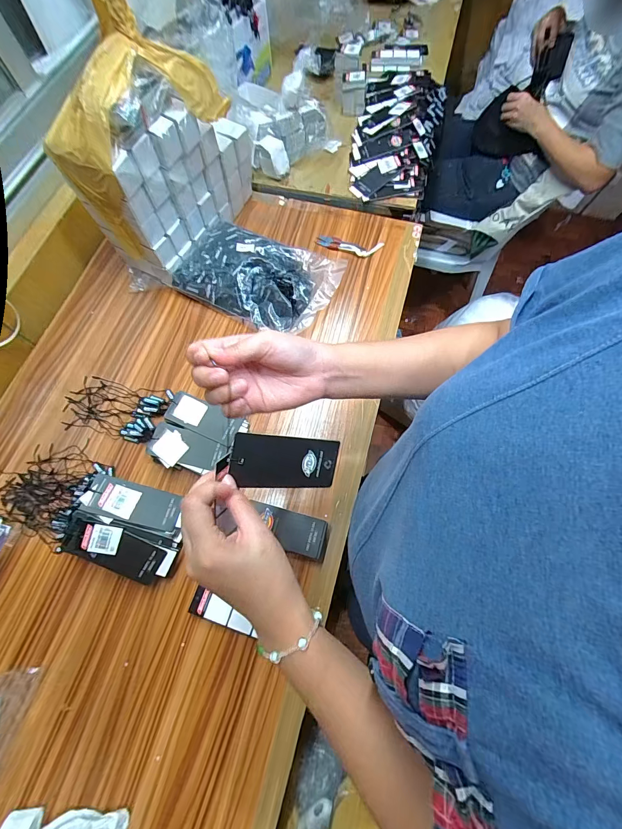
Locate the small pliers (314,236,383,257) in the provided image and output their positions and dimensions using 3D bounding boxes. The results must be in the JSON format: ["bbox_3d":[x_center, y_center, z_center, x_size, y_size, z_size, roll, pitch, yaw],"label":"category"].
[{"bbox_3d":[0.074,-0.328,0.667,0.129,0.012,0.036,9,70,6],"label":"small pliers"}]

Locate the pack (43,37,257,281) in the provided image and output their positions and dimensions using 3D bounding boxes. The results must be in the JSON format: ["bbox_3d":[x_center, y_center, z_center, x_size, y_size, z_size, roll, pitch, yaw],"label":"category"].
[{"bbox_3d":[-0.218,-0.407,0.558,0.117,0.279,0.303,41,76,15],"label":"pack"}]

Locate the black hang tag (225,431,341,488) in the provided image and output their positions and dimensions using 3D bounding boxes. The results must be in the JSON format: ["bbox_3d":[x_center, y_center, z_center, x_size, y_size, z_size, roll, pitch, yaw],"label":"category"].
[{"bbox_3d":[-0.022,0.044,0.315,0.105,0.004,0.048,8,98,-29],"label":"black hang tag"}]

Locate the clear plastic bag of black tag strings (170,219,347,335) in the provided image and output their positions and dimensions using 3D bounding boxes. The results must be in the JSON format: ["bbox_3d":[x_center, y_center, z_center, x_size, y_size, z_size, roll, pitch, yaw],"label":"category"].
[{"bbox_3d":[-0.097,-0.247,0.612,0.280,0.059,0.179,17,71,8],"label":"clear plastic bag of black tag strings"}]

